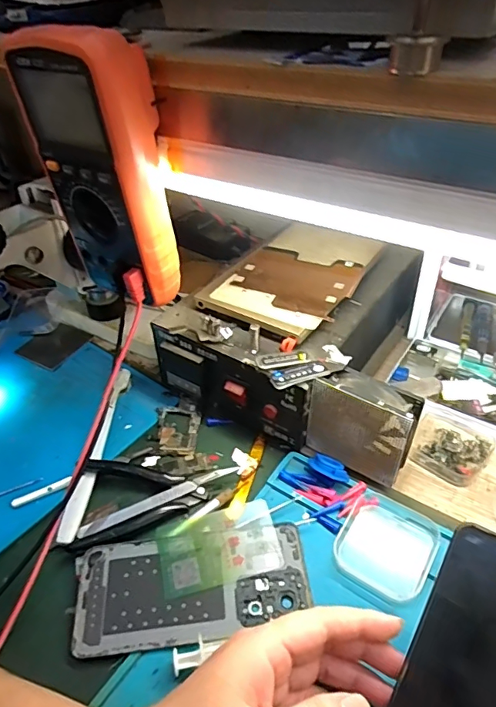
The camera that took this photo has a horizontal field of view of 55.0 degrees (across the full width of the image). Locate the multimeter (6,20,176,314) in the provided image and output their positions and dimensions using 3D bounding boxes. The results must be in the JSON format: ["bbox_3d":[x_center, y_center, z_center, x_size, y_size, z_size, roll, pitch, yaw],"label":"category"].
[{"bbox_3d":[-0.102,-0.116,0.323,0.087,0.168,0.041,15,42,21],"label":"multimeter"}]

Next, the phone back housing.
[{"bbox_3d":[-0.040,0.162,0.332,0.160,0.008,0.071,-5,39,-3],"label":"phone back housing"}]

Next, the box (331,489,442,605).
[{"bbox_3d":[0.102,0.141,0.352,0.064,0.015,0.070,22,45,27],"label":"box"}]

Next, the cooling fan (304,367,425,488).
[{"bbox_3d":[0.092,0.060,0.388,0.080,0.085,0.031,20,45,26],"label":"cooling fan"}]

